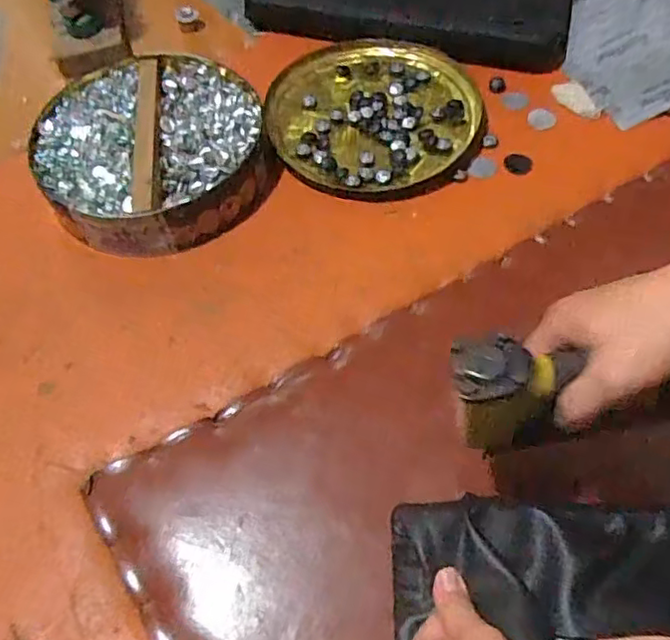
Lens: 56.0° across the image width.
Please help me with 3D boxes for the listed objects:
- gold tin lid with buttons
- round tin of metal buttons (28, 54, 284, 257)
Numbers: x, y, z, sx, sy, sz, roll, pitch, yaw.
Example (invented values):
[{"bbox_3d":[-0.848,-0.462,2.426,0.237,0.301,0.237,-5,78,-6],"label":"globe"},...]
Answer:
[{"bbox_3d":[0.048,-0.250,0.765,0.252,0.012,0.250,-1,60,1],"label":"gold tin lid with buttons"},{"bbox_3d":[-0.203,-0.194,0.719,0.247,0.053,0.250,-1,60,1],"label":"round tin of metal buttons"}]

